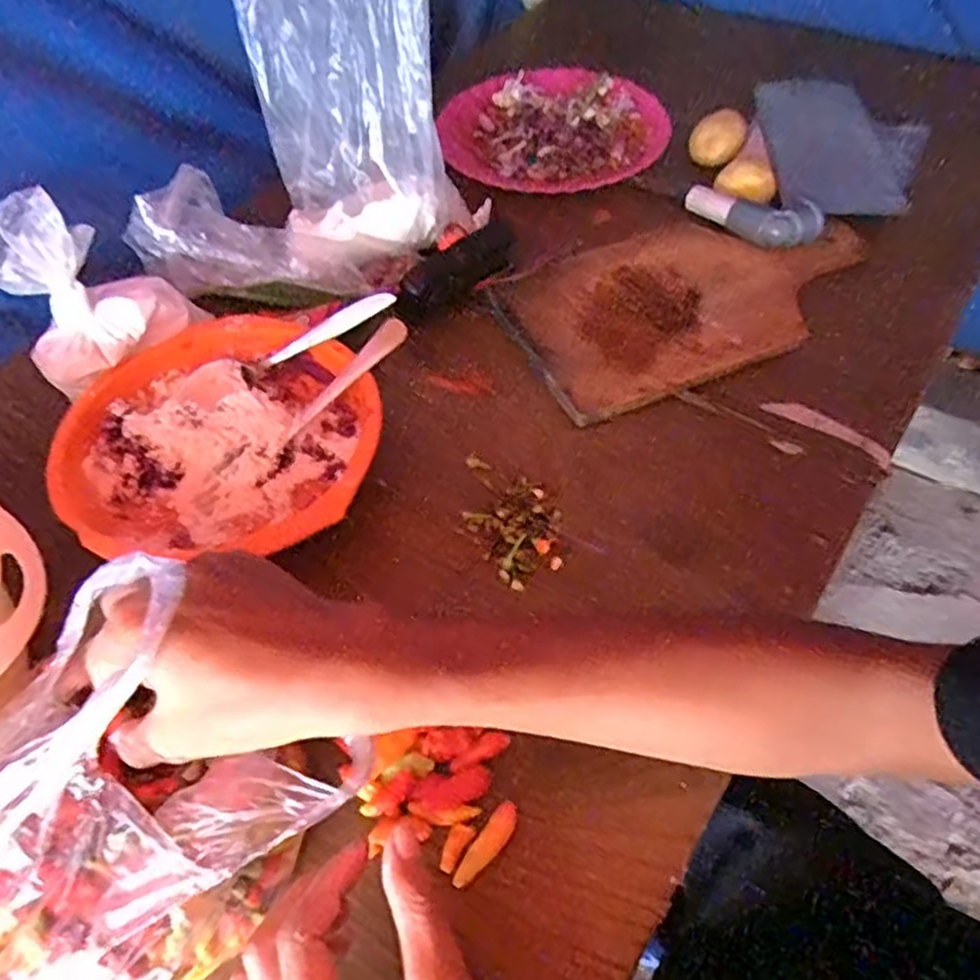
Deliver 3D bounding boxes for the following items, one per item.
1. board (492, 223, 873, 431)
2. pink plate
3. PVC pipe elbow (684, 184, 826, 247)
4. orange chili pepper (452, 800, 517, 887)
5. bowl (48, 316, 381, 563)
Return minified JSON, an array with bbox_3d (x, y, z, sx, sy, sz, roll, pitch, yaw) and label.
[{"bbox_3d":[0.161,-0.156,0.577,0.292,0.014,0.158,-23,58,-14],"label":"board"},{"bbox_3d":[0.062,-0.347,0.713,0.210,0.025,0.174,-4,55,-2],"label":"pink plate"},{"bbox_3d":[0.212,-0.228,0.605,0.116,0.032,0.037,29,60,19],"label":"PVC pipe elbow"},{"bbox_3d":[-0.001,0.172,0.357,0.012,0.005,0.044,30,61,20],"label":"orange chili pepper"},{"bbox_3d":[-0.171,-0.035,0.483,0.193,0.052,0.185,0,55,1],"label":"bowl"}]

